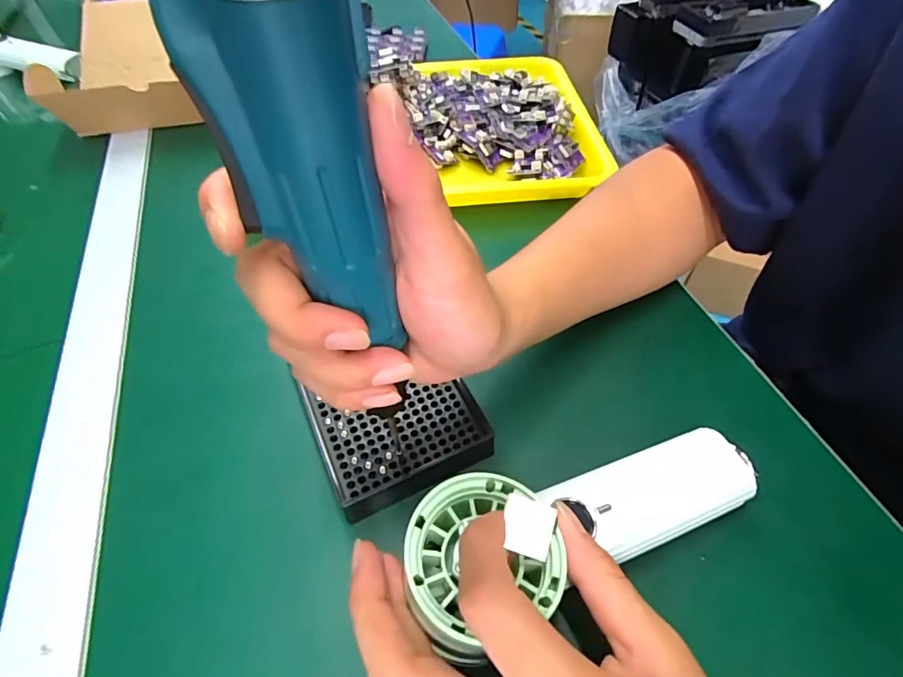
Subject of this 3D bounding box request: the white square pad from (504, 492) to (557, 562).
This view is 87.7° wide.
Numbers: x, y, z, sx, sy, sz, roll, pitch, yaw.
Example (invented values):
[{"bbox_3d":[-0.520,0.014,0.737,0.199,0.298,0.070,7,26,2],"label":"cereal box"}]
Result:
[{"bbox_3d":[0.030,0.075,0.187,0.020,0.006,0.020,14,54,12],"label":"white square pad"}]

